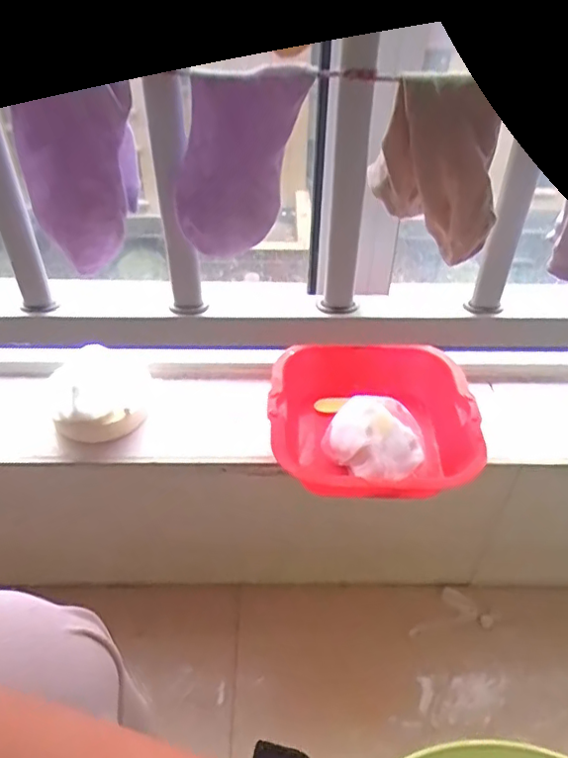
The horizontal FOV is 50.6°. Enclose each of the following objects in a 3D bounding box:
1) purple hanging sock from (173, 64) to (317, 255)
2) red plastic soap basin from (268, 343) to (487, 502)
[{"bbox_3d":[-0.030,-0.142,0.409,0.086,0.117,0.016,-6,42,-8],"label":"purple hanging sock"},{"bbox_3d":[0.080,0.039,0.570,0.183,0.058,0.178,1,42,0],"label":"red plastic soap basin"}]

